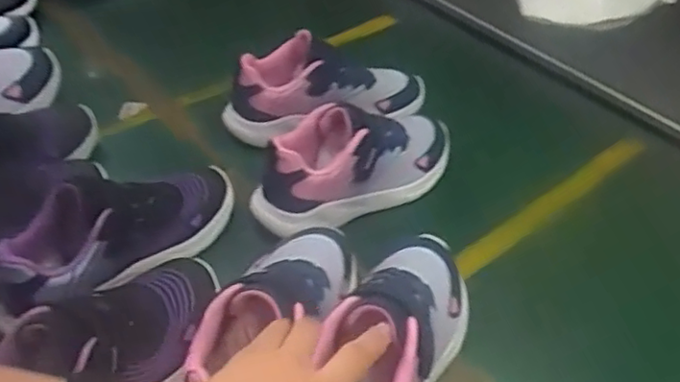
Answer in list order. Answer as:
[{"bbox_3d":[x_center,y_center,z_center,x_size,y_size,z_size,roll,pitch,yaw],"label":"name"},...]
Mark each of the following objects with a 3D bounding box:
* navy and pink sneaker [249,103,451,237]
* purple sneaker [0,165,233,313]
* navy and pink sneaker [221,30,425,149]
[{"bbox_3d":[0.018,-0.034,0.600,0.203,0.086,0.075,-25,50,-28],"label":"navy and pink sneaker"},{"bbox_3d":[-0.170,0.023,0.516,0.072,0.061,0.207,34,36,29],"label":"purple sneaker"},{"bbox_3d":[-0.011,-0.105,0.669,0.205,0.081,0.070,-3,43,-8],"label":"navy and pink sneaker"}]

